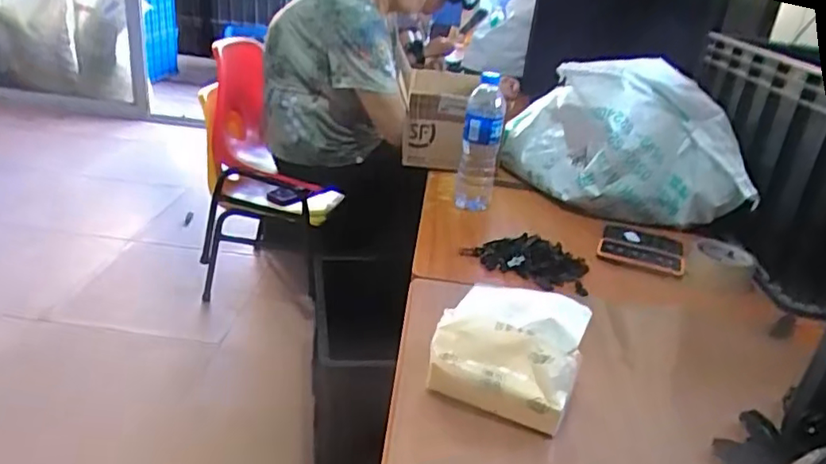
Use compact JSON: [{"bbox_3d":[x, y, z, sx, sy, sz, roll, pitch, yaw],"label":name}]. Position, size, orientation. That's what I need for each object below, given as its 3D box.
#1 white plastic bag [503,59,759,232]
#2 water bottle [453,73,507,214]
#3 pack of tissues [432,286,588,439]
[{"bbox_3d":[0.389,-0.196,1.193,0.338,0.250,0.437,4,26,-3],"label":"white plastic bag"},{"bbox_3d":[0.119,-0.156,1.063,0.067,0.221,0.068,8,26,4],"label":"water bottle"},{"bbox_3d":[0.096,0.122,0.616,0.141,0.091,0.110,14,25,15],"label":"pack of tissues"}]

